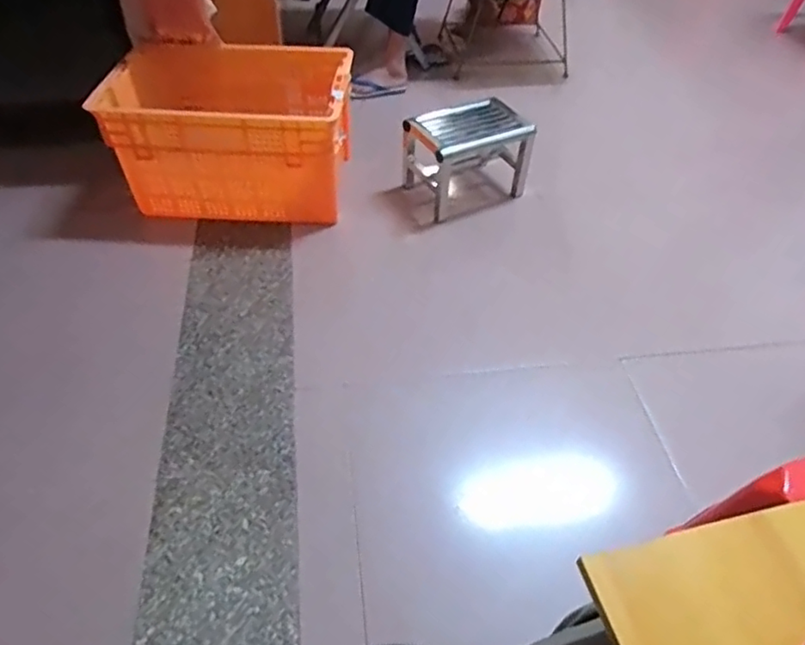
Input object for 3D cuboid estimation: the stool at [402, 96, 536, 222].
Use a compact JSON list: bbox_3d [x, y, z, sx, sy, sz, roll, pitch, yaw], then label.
[{"bbox_3d":[0.182,-0.459,1.623,0.331,0.216,0.236,-20,51,-20],"label":"stool"}]

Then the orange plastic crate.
[{"bbox_3d":[-0.451,-0.513,1.581,0.602,0.307,0.455,2,47,-1],"label":"orange plastic crate"}]

